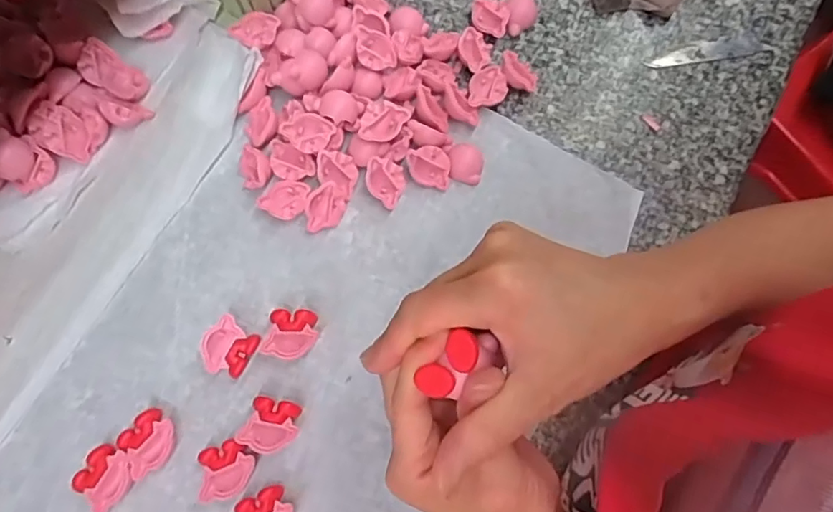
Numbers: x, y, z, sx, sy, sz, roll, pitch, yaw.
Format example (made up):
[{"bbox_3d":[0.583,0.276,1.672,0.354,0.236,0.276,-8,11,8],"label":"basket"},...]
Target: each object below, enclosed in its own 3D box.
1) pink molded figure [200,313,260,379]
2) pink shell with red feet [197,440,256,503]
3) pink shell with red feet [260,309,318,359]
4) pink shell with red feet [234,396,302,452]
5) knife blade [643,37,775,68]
[{"bbox_3d":[-0.127,0.063,0.382,0.033,0.016,0.035,35,77,7],"label":"pink molded figure"},{"bbox_3d":[-0.121,0.137,0.361,0.033,0.014,0.033,0,75,-2],"label":"pink shell with red feet"},{"bbox_3d":[-0.085,0.054,0.385,0.033,0.016,0.034,13,75,2],"label":"pink shell with red feet"},{"bbox_3d":[-0.095,0.111,0.369,0.034,0.015,0.033,14,75,2],"label":"pink shell with red feet"},{"bbox_3d":[0.238,-0.167,0.459,0.103,0.004,0.020,-7,75,-4],"label":"knife blade"}]

